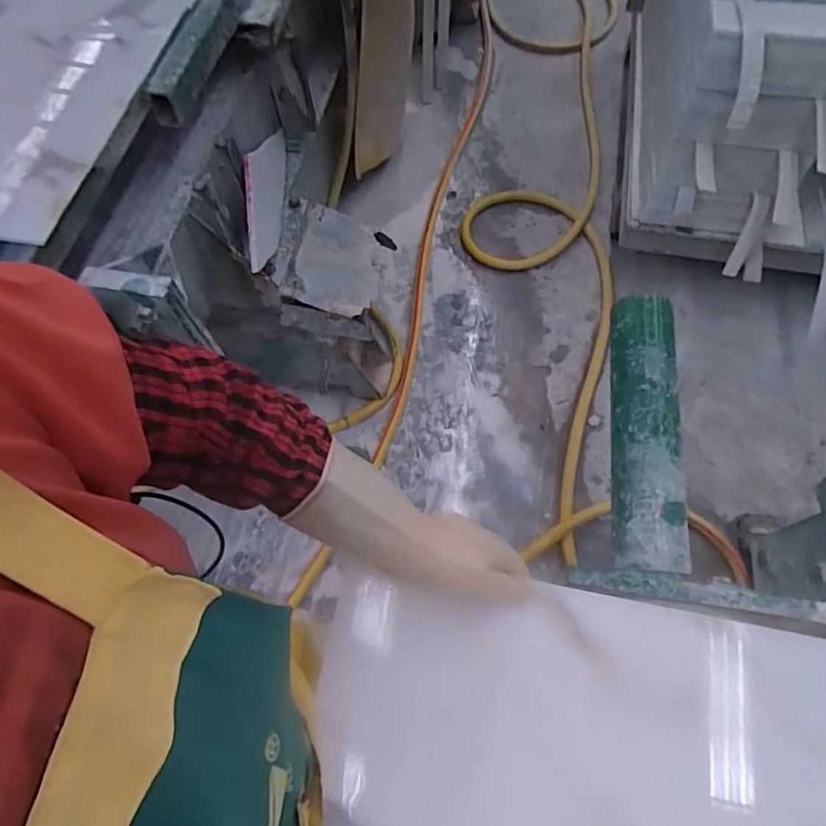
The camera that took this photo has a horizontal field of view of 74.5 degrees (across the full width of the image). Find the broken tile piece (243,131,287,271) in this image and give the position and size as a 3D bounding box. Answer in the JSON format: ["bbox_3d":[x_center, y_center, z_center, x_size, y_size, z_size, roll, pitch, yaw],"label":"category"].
[{"bbox_3d":[-0.311,-0.458,1.123,0.019,0.149,0.387,-5,66,17],"label":"broken tile piece"}]

